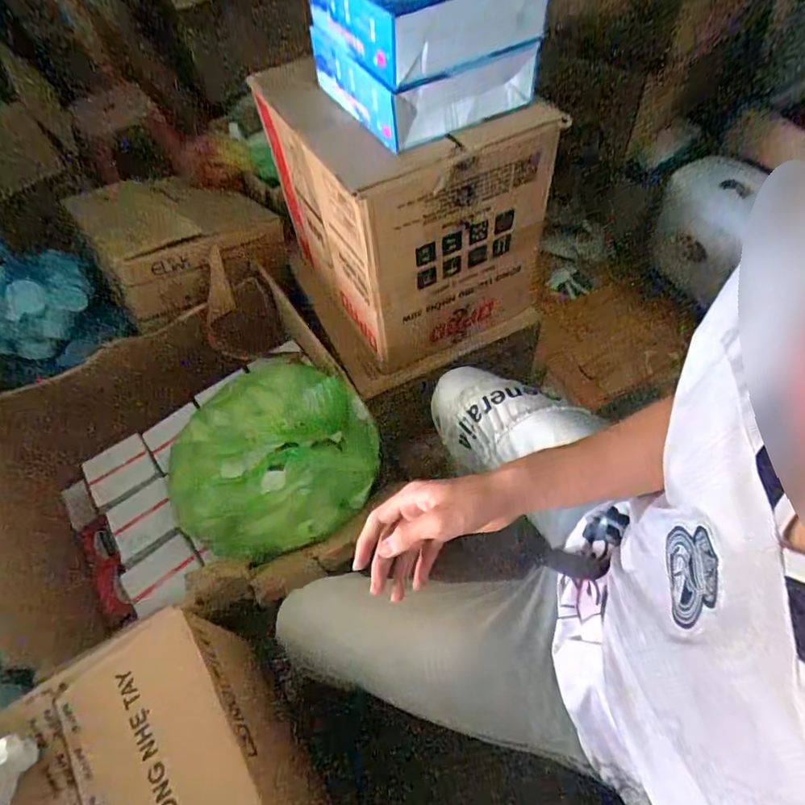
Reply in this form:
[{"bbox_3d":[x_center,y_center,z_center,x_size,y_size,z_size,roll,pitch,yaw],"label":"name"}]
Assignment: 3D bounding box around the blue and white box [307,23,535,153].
[{"bbox_3d":[0.032,-0.486,0.724,0.242,0.086,0.218,-31,61,-14],"label":"blue and white box"}]

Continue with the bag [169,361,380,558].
[{"bbox_3d":[-0.233,0.082,0.853,0.346,0.182,0.335,31,66,21],"label":"bag"}]

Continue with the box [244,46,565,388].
[{"bbox_3d":[-0.005,-0.343,0.909,0.384,0.387,0.430,-26,60,-11],"label":"box"}]

